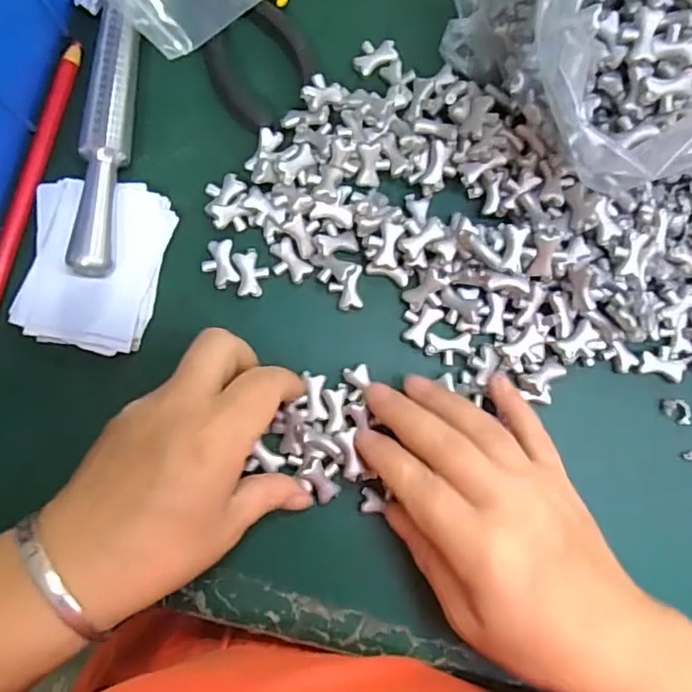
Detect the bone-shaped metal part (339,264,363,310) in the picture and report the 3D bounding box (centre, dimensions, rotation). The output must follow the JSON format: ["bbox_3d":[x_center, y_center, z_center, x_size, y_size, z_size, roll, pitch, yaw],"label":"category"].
[{"bbox_3d":[0.003,-0.030,0.300,0.011,0.008,0.023,6,100,-2],"label":"bone-shaped metal part"}]

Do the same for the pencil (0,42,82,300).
[{"bbox_3d":[-0.164,-0.077,0.297,0.010,0.005,0.165,15,84,-1],"label":"pencil"}]

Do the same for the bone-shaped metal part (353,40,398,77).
[{"bbox_3d":[0.017,-0.157,0.315,0.025,0.004,0.012,-34,87,-5],"label":"bone-shaped metal part"}]

